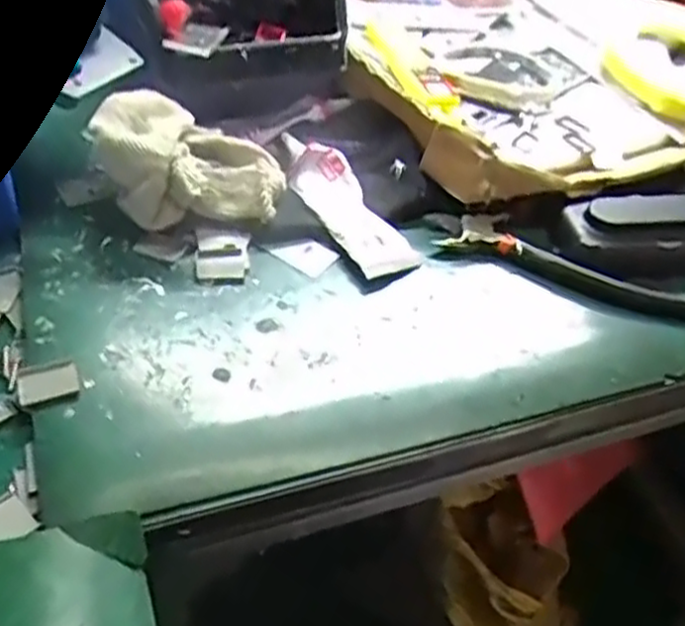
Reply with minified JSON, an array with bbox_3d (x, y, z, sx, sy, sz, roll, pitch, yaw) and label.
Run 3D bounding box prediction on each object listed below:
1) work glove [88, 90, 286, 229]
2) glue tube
[{"bbox_3d":[-0.075,-0.073,0.371,0.082,0.053,0.062,11,44,4],"label":"work glove"},{"bbox_3d":[0.001,-0.063,0.404,0.038,0.026,0.111,-20,51,-25],"label":"glue tube"}]

